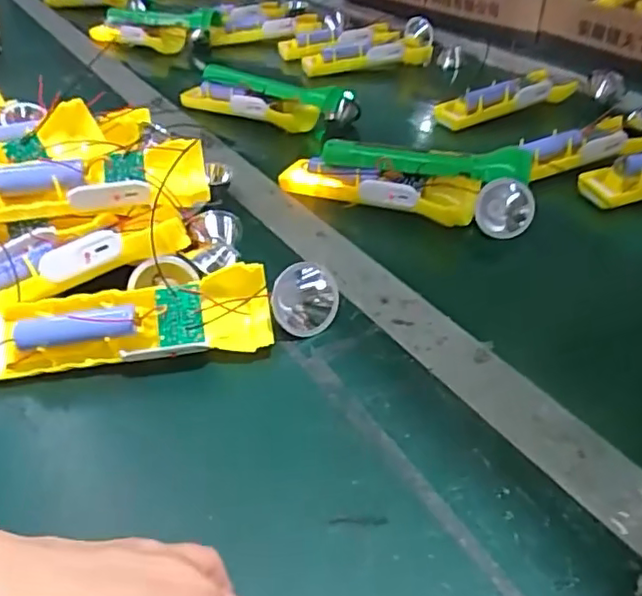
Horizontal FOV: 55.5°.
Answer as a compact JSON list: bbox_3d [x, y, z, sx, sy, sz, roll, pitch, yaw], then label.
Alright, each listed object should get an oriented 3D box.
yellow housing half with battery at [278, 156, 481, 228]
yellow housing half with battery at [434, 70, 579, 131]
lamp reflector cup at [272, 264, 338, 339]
[{"bbox_3d":[0.043,-0.093,0.509,0.166,0.028,0.036,15,45,19],"label":"yellow housing half with battery"},{"bbox_3d":[0.207,-0.224,0.680,0.164,0.034,0.033,-15,43,-13],"label":"yellow housing half with battery"},{"bbox_3d":[-0.011,0.000,0.375,0.039,0.040,0.029,-7,42,-5],"label":"lamp reflector cup"}]

